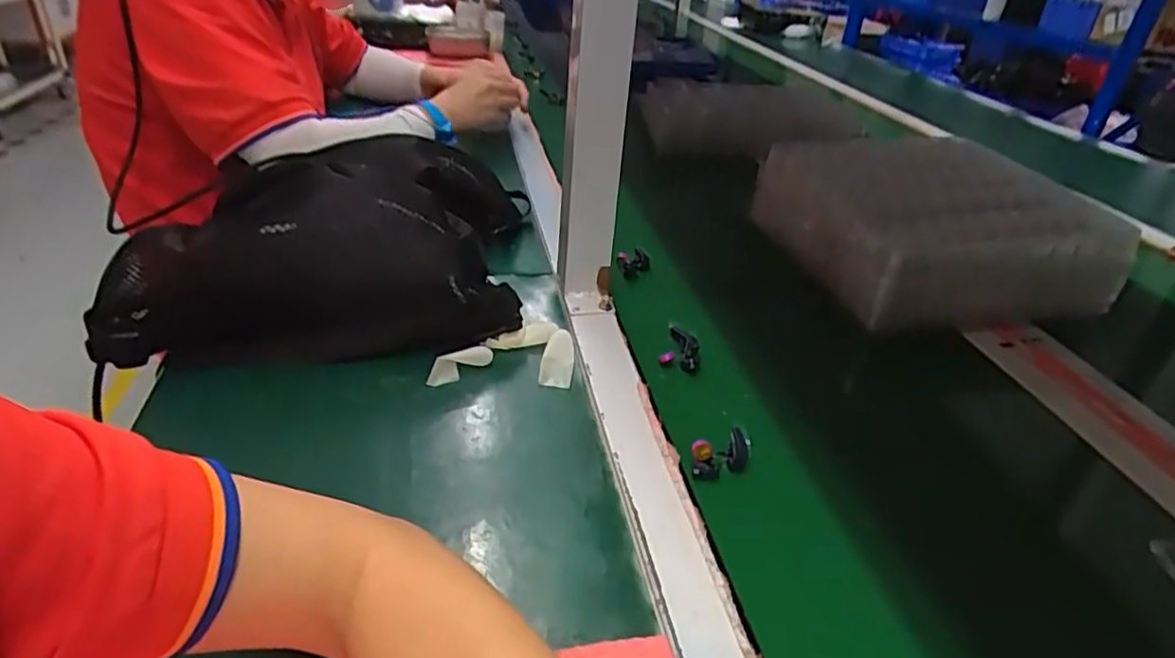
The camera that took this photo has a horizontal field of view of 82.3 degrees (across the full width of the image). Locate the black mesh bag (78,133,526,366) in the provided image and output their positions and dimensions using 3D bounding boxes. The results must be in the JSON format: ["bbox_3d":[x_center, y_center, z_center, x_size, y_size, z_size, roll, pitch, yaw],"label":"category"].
[{"bbox_3d":[-0.206,-0.082,0.579,0.307,0.116,0.262,-1,32,-9],"label":"black mesh bag"}]

